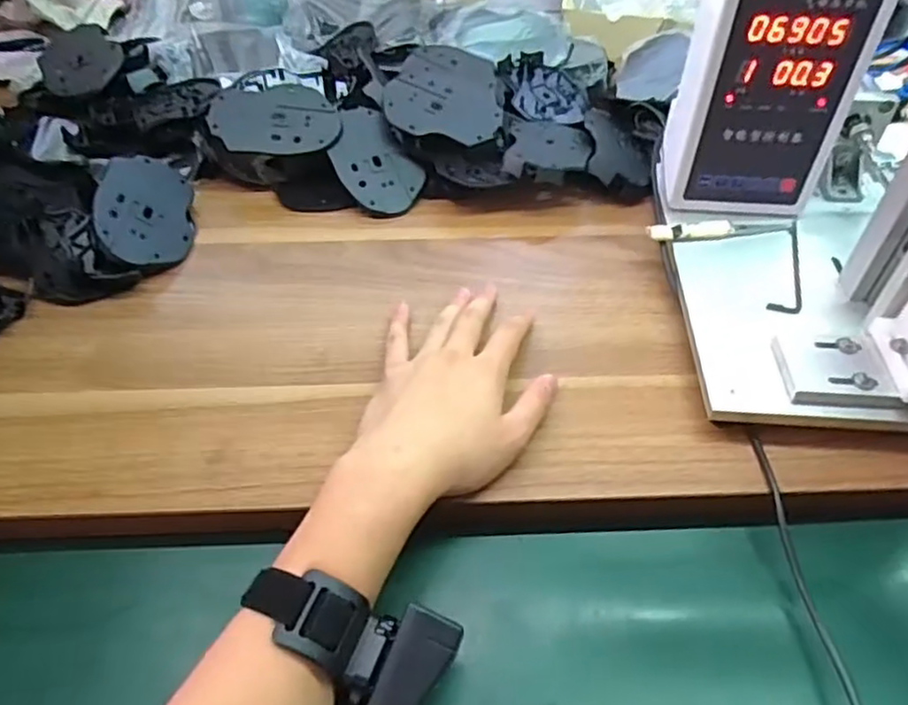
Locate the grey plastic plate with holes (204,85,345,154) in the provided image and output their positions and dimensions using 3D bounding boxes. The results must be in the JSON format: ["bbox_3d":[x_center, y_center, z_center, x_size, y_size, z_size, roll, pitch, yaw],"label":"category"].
[{"bbox_3d":[-0.157,-0.208,0.590,0.111,0.009,0.082,1,62,-7],"label":"grey plastic plate with holes"}]

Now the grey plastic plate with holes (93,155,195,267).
[{"bbox_3d":[-0.242,-0.112,0.526,0.073,0.005,0.106,16,53,-43],"label":"grey plastic plate with holes"}]

